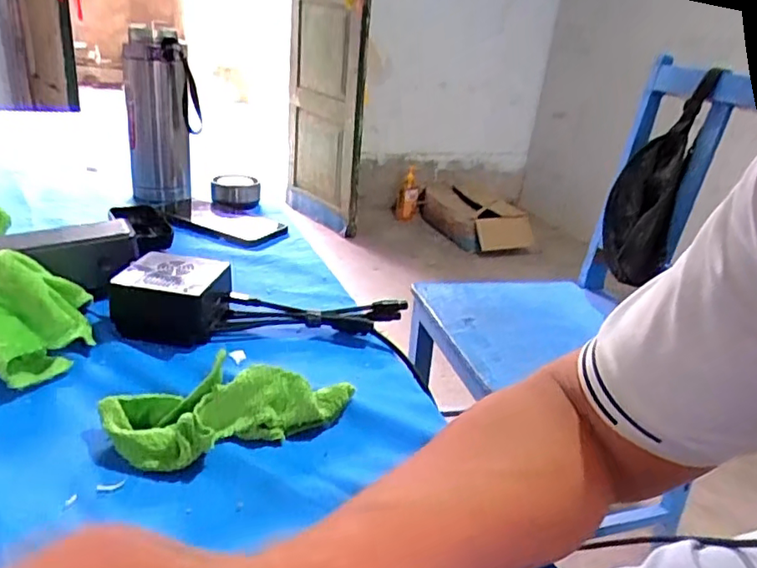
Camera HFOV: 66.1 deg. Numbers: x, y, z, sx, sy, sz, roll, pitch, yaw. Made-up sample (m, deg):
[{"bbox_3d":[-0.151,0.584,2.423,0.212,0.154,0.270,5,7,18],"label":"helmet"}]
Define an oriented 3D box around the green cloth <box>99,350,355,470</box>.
[{"bbox_3d":[-0.093,0.076,0.380,0.150,0.040,0.055,-8,28,-30],"label":"green cloth"}]

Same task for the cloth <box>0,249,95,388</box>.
[{"bbox_3d":[-0.258,0.025,0.426,0.090,0.069,0.092,-11,30,-35],"label":"cloth"}]

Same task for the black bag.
[{"bbox_3d":[0.470,-0.179,1.003,0.099,0.336,0.164,14,25,15],"label":"black bag"}]

